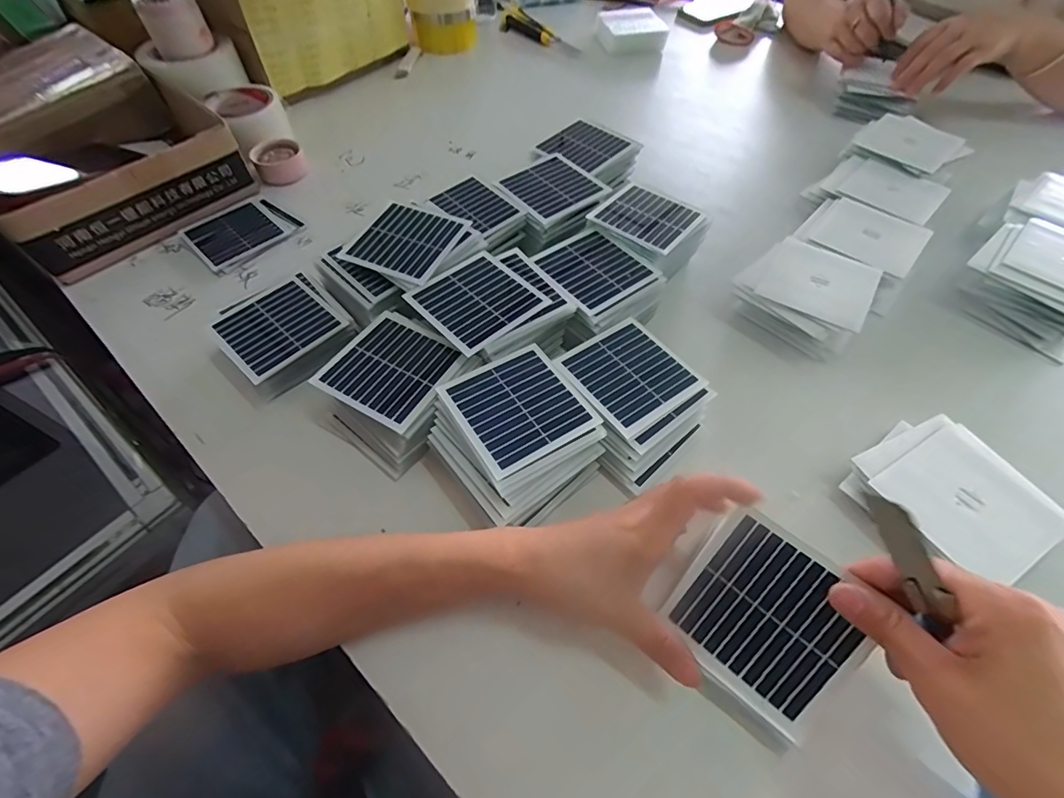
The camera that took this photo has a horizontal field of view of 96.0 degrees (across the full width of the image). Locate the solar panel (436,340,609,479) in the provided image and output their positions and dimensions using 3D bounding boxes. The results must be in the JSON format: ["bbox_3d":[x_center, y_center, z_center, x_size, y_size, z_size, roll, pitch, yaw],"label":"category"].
[{"bbox_3d":[-0.010,0.004,0.354,0.087,0.006,0.090,-27,59,-20],"label":"solar panel"}]

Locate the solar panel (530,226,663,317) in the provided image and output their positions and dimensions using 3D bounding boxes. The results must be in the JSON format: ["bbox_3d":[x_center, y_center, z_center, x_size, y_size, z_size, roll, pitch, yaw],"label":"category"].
[{"bbox_3d":[0.054,-0.117,0.435,0.085,0.007,0.090,-34,62,-21],"label":"solar panel"}]

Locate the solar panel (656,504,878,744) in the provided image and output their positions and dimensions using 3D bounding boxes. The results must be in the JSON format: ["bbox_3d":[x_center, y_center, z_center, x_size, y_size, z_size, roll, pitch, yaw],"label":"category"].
[{"bbox_3d":[0.131,0.121,0.267,0.090,0.004,0.090,35,99,23],"label":"solar panel"}]

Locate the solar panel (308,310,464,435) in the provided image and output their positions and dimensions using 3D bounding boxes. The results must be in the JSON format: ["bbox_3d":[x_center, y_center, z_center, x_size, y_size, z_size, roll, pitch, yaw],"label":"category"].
[{"bbox_3d":[-0.109,-0.025,0.375,0.089,0.005,0.088,26,60,17],"label":"solar panel"}]

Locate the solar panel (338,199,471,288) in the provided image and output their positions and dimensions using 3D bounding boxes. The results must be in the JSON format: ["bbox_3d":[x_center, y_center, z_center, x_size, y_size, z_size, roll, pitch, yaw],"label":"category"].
[{"bbox_3d":[-0.114,-0.147,0.440,0.088,0.010,0.088,22,64,16],"label":"solar panel"}]

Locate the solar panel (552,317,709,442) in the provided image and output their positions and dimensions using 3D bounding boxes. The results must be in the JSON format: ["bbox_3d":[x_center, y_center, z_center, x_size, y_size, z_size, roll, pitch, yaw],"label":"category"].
[{"bbox_3d":[0.077,-0.021,0.383,0.088,0.006,0.090,-32,61,-21],"label":"solar panel"}]

